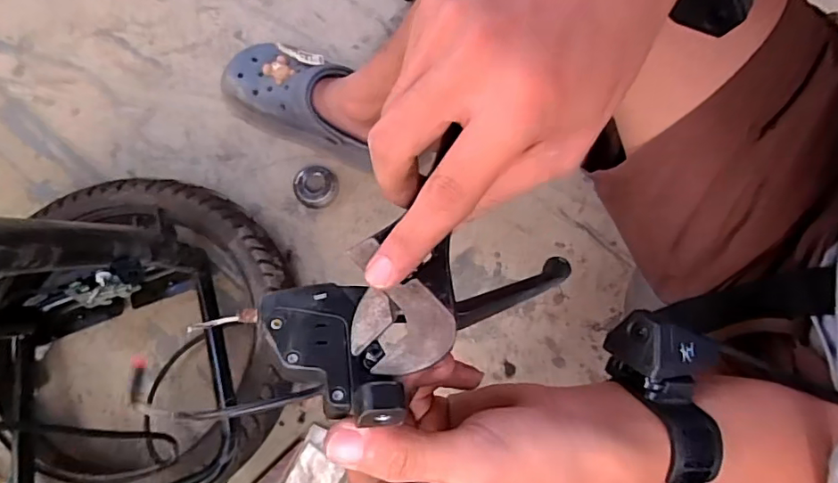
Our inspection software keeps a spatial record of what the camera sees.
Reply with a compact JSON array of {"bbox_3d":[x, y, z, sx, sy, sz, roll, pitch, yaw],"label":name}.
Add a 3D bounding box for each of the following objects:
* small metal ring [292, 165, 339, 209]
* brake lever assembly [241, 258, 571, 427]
[{"bbox_3d":[-0.131,-0.070,0.666,0.053,0.022,0.057,0,75,-2],"label":"small metal ring"},{"bbox_3d":[0.013,0.033,0.229,0.154,0.045,0.061,-10,74,-25],"label":"brake lever assembly"}]

